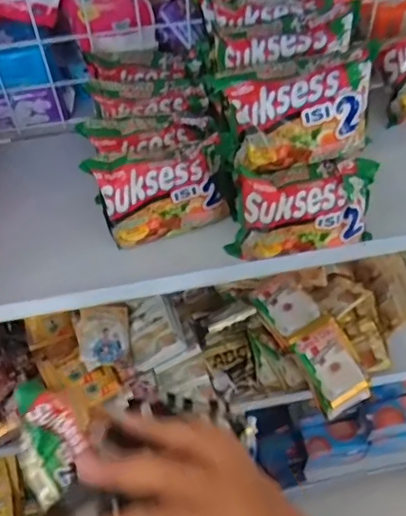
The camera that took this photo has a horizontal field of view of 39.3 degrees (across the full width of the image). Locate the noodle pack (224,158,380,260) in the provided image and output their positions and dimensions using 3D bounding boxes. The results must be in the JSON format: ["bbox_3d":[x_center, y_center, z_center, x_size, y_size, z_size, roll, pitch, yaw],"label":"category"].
[{"bbox_3d":[0.108,-0.047,0.615,0.145,0.103,0.055,-7,53,-3],"label":"noodle pack"}]

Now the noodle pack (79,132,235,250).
[{"bbox_3d":[-0.044,-0.078,0.637,0.143,0.093,0.061,-17,54,-10],"label":"noodle pack"}]

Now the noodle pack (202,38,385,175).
[{"bbox_3d":[0.095,-0.149,0.590,0.159,0.118,0.058,-10,32,-5],"label":"noodle pack"}]

